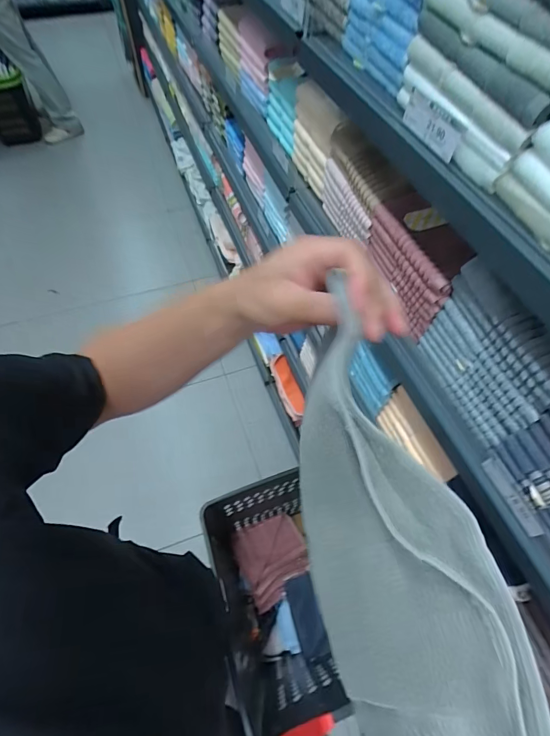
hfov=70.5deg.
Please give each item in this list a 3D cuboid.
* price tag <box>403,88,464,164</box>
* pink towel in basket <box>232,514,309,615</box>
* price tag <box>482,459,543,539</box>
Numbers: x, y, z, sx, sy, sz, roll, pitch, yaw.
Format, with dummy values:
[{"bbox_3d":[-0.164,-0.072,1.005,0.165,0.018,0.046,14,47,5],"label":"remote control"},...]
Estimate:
[{"bbox_3d":[0.181,-0.284,0.452,0.008,0.047,0.104,-20,66,-4],"label":"price tag"},{"bbox_3d":[-0.006,0.583,1.201,0.208,0.065,0.230,-24,62,-16],"label":"pink towel in basket"},{"bbox_3d":[0.307,0.167,0.505,0.009,0.029,0.100,-17,60,-12],"label":"price tag"}]

